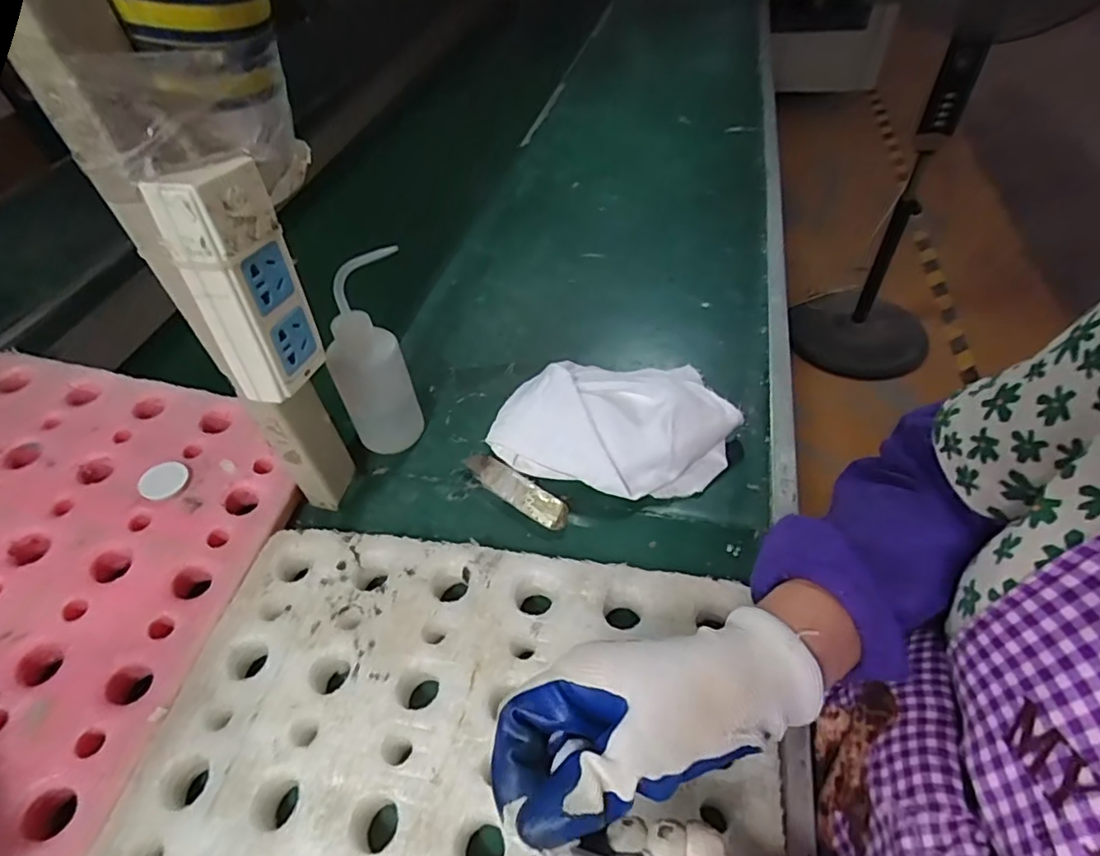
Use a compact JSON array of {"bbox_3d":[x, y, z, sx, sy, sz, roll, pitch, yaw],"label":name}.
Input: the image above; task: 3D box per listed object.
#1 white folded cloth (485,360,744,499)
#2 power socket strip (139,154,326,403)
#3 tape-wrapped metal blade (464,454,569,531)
[{"bbox_3d":[0.058,-0.011,0.505,0.207,0.046,0.130,9,48,15],"label":"white folded cloth"},{"bbox_3d":[-0.176,-0.083,0.328,0.032,0.127,0.053,6,48,11],"label":"power socket strip"},{"bbox_3d":[-0.029,0.053,0.489,0.108,0.016,0.029,27,55,28],"label":"tape-wrapped metal blade"}]

